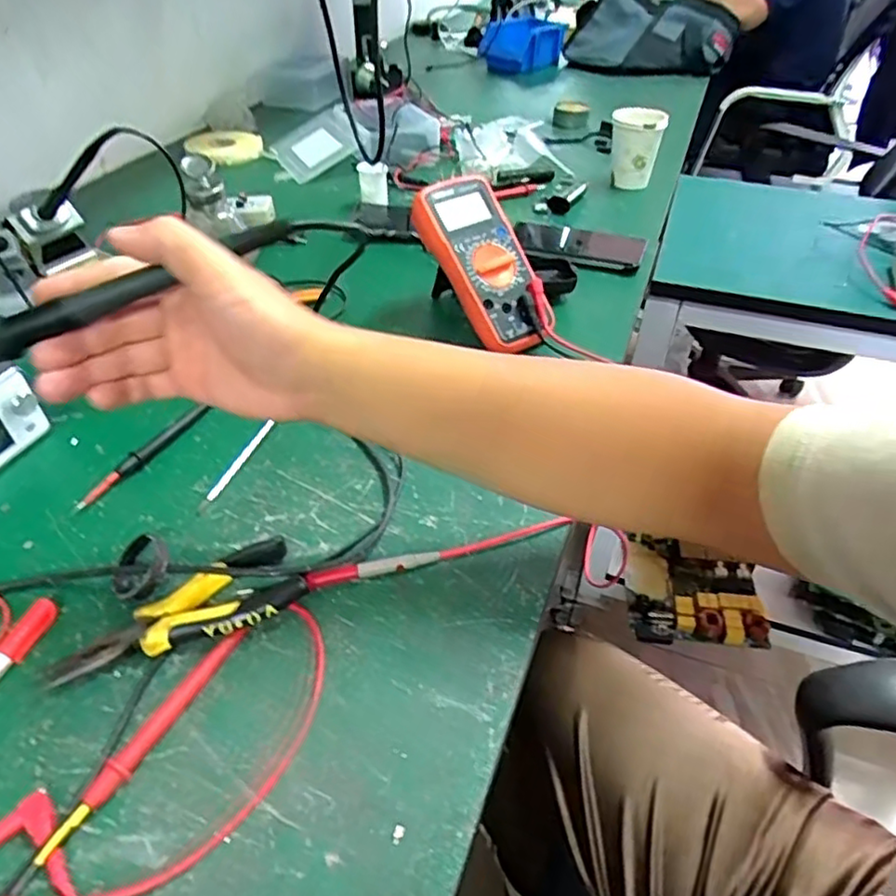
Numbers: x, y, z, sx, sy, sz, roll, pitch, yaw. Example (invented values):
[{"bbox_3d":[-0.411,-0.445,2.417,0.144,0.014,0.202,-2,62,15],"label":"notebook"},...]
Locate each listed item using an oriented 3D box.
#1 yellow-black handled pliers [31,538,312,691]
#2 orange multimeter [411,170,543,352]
[{"bbox_3d":[-0.166,0.101,0.400,0.150,0.025,0.062,-20,46,-20],"label":"yellow-black handled pliers"},{"bbox_3d":[0.032,-0.173,0.625,0.080,0.043,0.175,-24,87,-24],"label":"orange multimeter"}]

